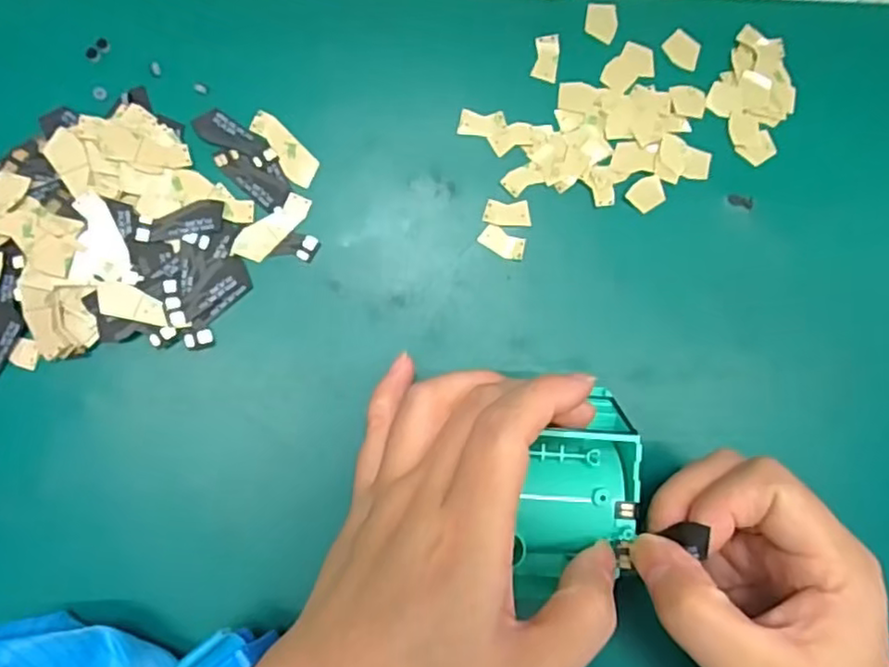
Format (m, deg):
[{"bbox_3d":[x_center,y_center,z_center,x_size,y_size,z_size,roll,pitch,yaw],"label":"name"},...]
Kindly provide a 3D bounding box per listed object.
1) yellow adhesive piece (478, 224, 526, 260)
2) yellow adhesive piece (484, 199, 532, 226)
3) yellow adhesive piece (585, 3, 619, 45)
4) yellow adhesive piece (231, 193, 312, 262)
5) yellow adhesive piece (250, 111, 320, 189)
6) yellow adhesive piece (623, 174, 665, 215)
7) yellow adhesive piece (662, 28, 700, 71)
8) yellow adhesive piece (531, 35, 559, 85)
[{"bbox_3d":[0.026,-0.040,0.286,0.020,0.004,0.011,25,94,1],"label":"yellow adhesive piece"},{"bbox_3d":[0.028,-0.053,0.289,0.020,0.004,0.011,1,93,3],"label":"yellow adhesive piece"},{"bbox_3d":[0.072,-0.141,0.299,0.014,0.004,0.018,8,93,2],"label":"yellow adhesive piece"},{"bbox_3d":[-0.074,-0.045,0.280,0.037,0.004,0.013,-44,90,4],"label":"yellow adhesive piece"},{"bbox_3d":[-0.070,-0.080,0.285,0.037,0.004,0.014,44,94,0],"label":"yellow adhesive piece"},{"bbox_3d":[0.091,-0.062,0.292,0.016,0.004,0.014,-36,91,4],"label":"yellow adhesive piece"},{"bbox_3d":[0.109,-0.129,0.300,0.018,0.004,0.015,42,94,0],"label":"yellow adhesive piece"},{"bbox_3d":[0.046,-0.124,0.295,0.011,0.004,0.021,8,93,2],"label":"yellow adhesive piece"}]

